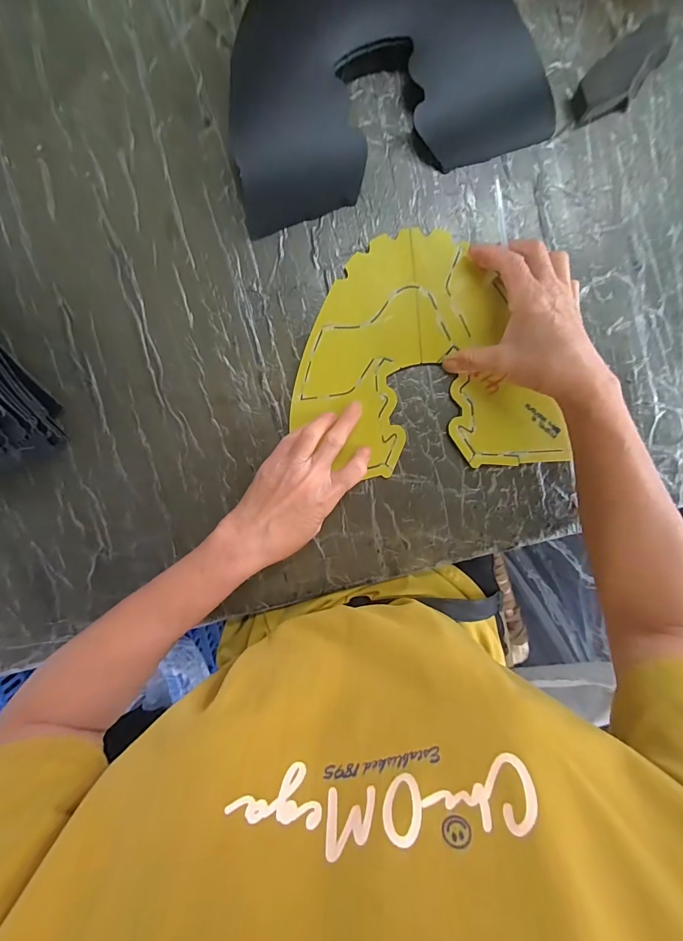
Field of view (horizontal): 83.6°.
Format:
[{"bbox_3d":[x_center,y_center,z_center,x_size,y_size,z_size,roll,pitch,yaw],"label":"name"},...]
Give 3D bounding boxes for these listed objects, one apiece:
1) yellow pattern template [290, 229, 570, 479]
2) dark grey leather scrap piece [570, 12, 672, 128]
[{"bbox_3d":[0.075,-0.105,0.357,0.243,0.008,0.211,-5,98,3],"label":"yellow pattern template"},{"bbox_3d":[0.235,-0.331,0.319,0.083,0.019,0.038,-40,95,6],"label":"dark grey leather scrap piece"}]

